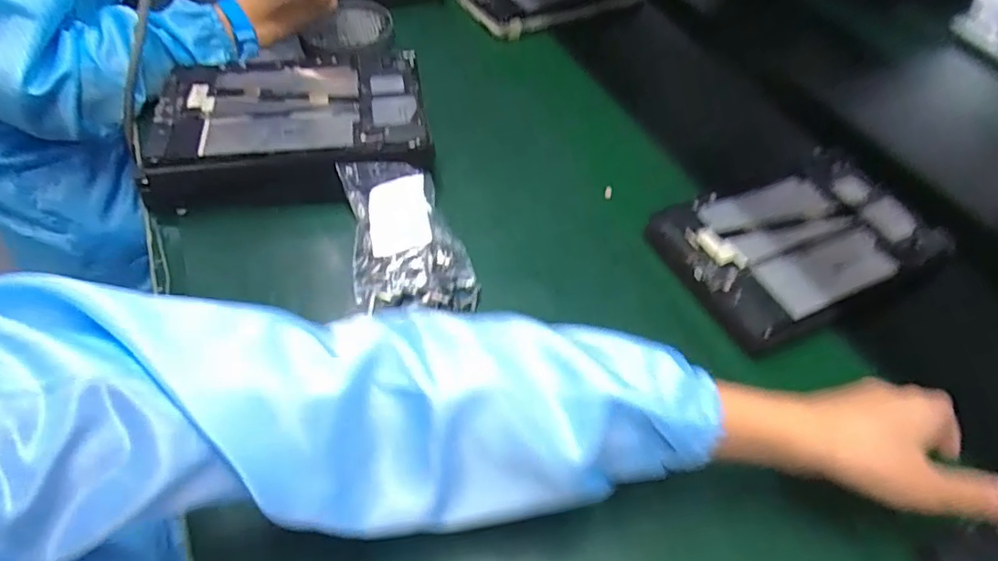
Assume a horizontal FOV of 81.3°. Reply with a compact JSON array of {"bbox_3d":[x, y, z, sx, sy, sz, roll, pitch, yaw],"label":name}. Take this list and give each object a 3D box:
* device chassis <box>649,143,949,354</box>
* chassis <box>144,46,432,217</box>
[{"bbox_3d":[0.274,-0.034,0.530,0.261,0.032,0.159,-20,53,-21],"label":"device chassis"},{"bbox_3d":[-0.199,-0.150,0.568,0.247,0.061,0.168,-4,49,-8],"label":"chassis"}]

